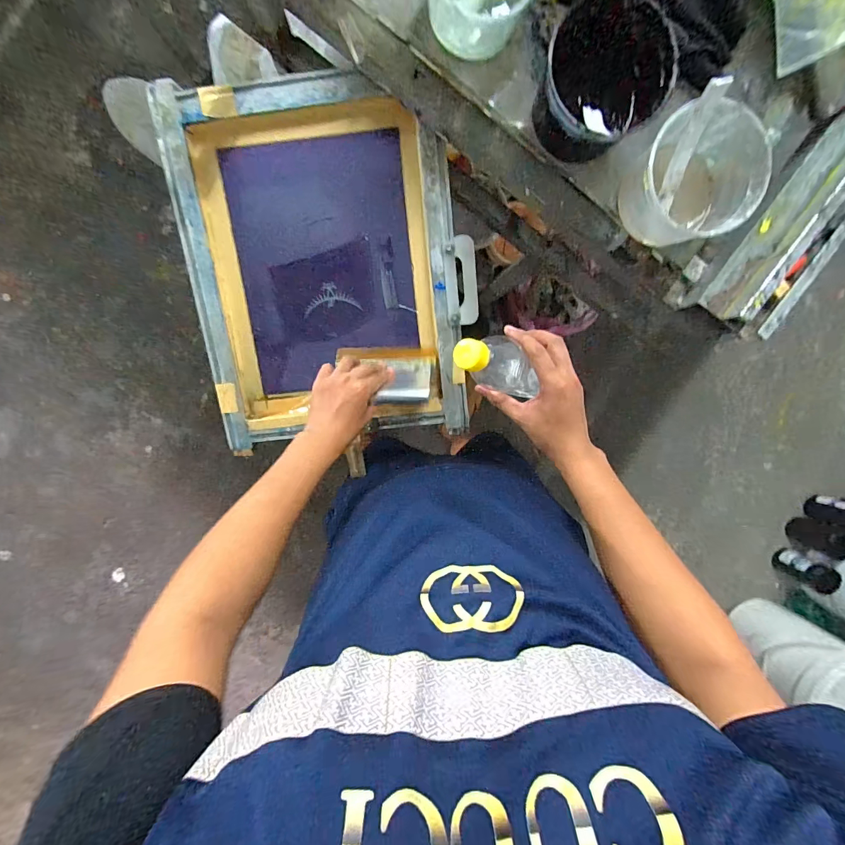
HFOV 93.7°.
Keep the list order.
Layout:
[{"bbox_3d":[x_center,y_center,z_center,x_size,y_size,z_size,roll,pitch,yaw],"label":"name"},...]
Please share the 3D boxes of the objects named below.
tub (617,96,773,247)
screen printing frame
[{"bbox_3d":[0.297,-0.274,0.463,0.126,0.103,0.124,-1,99,-4],"label":"tub"},{"bbox_3d":[-0.144,-0.228,0.614,0.415,0.044,0.511,-5,103,3],"label":"screen printing frame"}]

